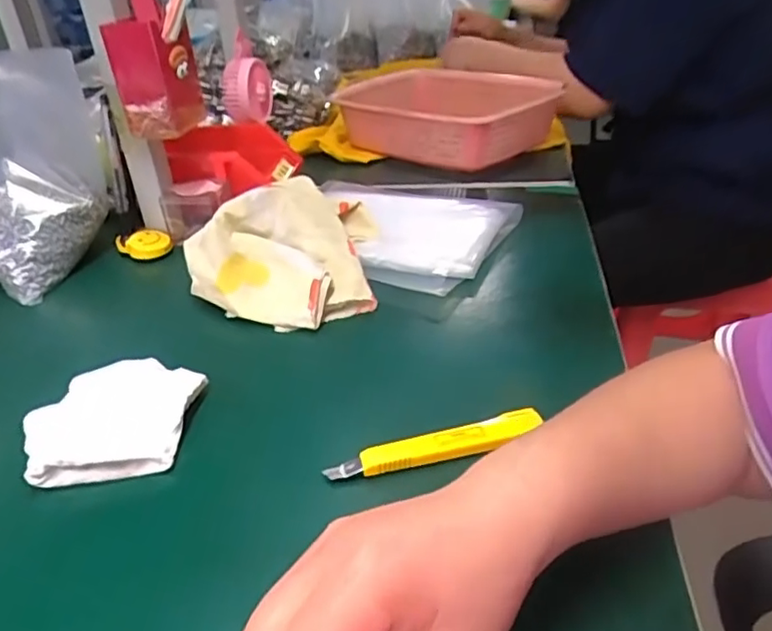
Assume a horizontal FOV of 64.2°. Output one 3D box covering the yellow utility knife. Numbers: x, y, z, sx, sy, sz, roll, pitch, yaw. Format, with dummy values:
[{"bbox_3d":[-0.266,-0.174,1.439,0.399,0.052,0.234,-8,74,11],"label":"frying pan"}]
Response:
[{"bbox_3d":[0.031,0.079,0.370,0.131,0.011,0.022,-11,33,-11],"label":"yellow utility knife"}]

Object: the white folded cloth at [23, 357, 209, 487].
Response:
[{"bbox_3d":[-0.182,0.067,0.407,0.112,0.023,0.089,-8,32,-6],"label":"white folded cloth"}]

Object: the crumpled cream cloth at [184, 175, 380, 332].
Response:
[{"bbox_3d":[-0.093,-0.062,0.553,0.167,0.069,0.171,-6,32,-3],"label":"crumpled cream cloth"}]

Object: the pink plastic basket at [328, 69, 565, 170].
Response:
[{"bbox_3d":[0.083,-0.269,0.842,0.289,0.081,0.218,18,38,31],"label":"pink plastic basket"}]

